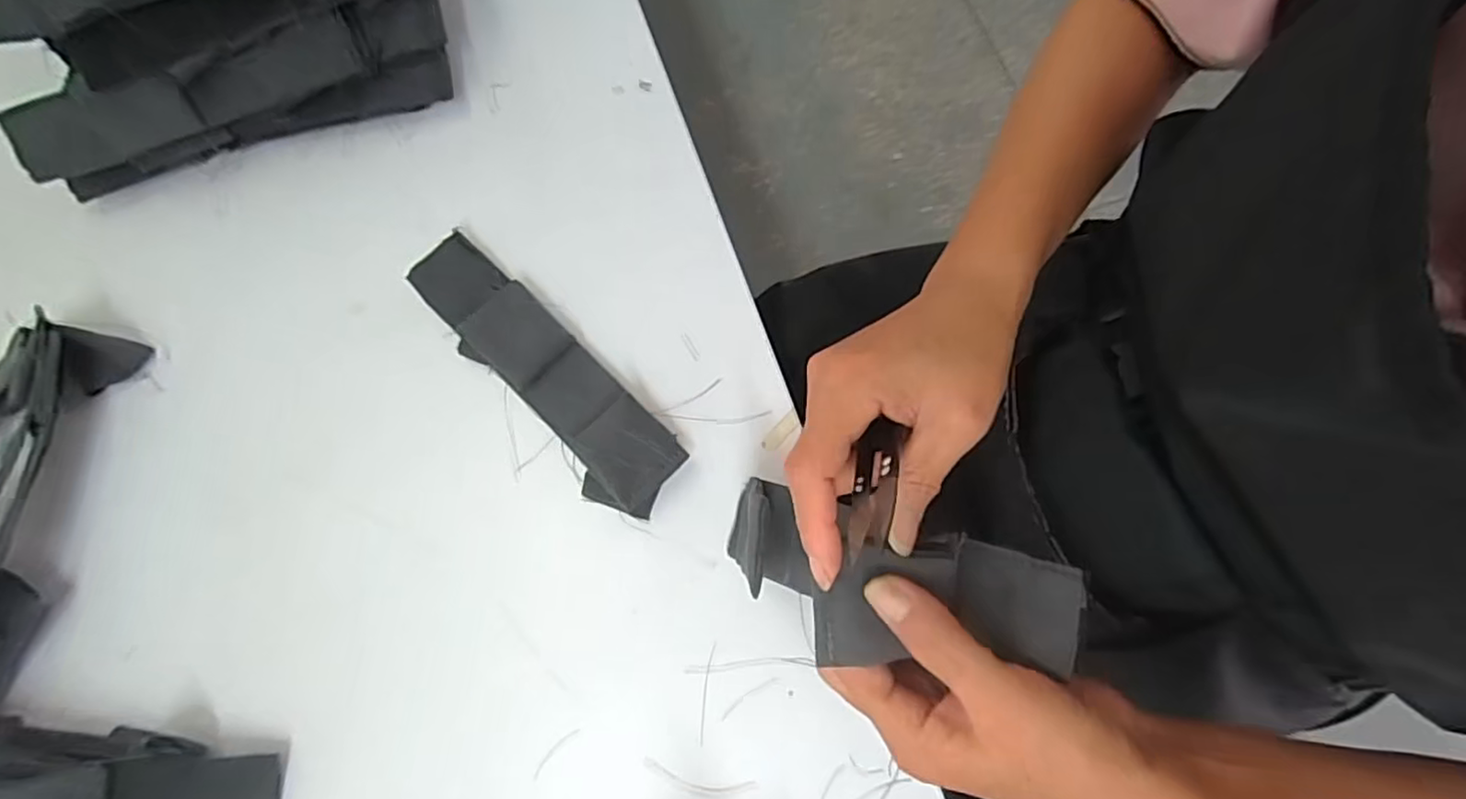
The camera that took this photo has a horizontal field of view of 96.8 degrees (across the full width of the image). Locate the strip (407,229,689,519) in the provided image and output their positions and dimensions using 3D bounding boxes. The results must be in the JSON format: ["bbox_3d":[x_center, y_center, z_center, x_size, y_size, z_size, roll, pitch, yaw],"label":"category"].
[{"bbox_3d":[-0.111,-0.018,0.375,0.200,0.026,0.052,44,79,10],"label":"strip"}]

